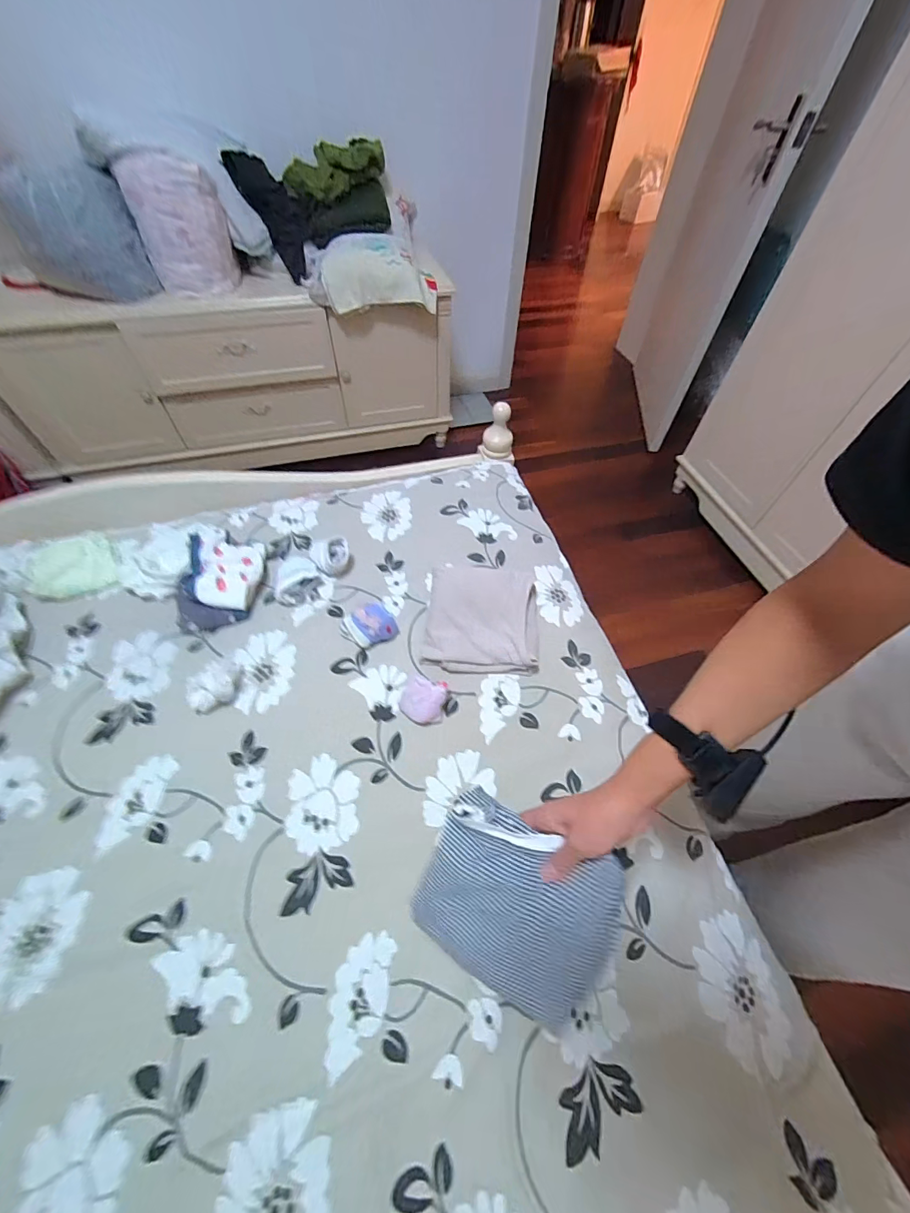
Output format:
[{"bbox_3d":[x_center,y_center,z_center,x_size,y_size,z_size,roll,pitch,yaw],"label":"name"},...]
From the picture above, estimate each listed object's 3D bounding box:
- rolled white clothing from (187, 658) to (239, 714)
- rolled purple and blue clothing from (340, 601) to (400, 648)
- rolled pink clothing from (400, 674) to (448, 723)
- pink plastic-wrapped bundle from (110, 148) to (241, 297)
[{"bbox_3d":[-0.392,0.125,0.685,0.072,0.051,0.091,31,61,17],"label":"rolled white clothing"},{"bbox_3d":[-0.154,0.032,0.752,0.090,0.052,0.065,-19,59,-14],"label":"rolled purple and blue clothing"},{"bbox_3d":[-0.055,0.149,0.685,0.076,0.038,0.064,18,58,10],"label":"rolled pink clothing"},{"bbox_3d":[-0.744,-1.048,1.164,0.229,0.275,0.123,-22,59,-17],"label":"pink plastic-wrapped bundle"}]

